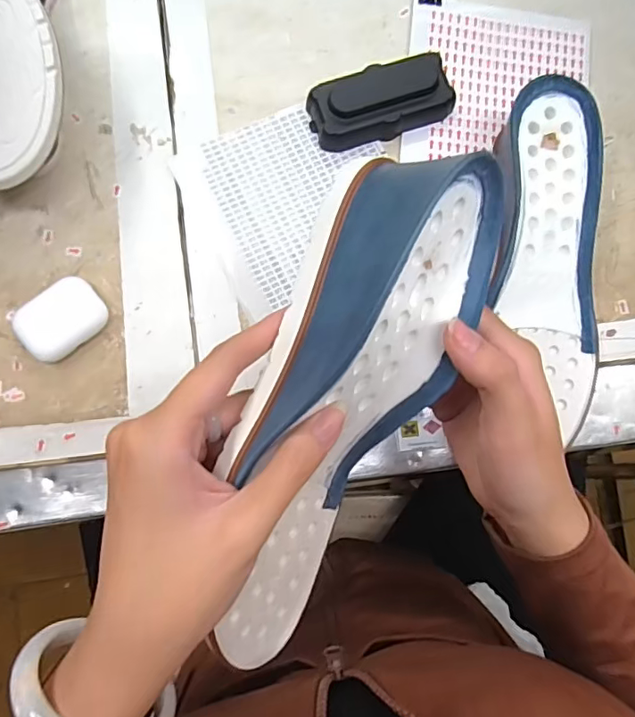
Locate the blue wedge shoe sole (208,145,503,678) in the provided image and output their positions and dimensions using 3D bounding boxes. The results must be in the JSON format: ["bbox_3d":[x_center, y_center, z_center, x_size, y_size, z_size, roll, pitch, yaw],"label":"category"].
[{"bbox_3d":[0.011,0.035,0.254,0.082,0.069,0.267,19,110,-2],"label":"blue wedge shoe sole"}]

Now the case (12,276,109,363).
[{"bbox_3d":[-0.179,-0.027,0.371,0.041,0.020,0.058,44,81,2],"label":"case"}]

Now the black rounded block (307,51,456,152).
[{"bbox_3d":[0.049,-0.197,0.401,0.105,0.032,0.050,-20,84,-7],"label":"black rounded block"}]

